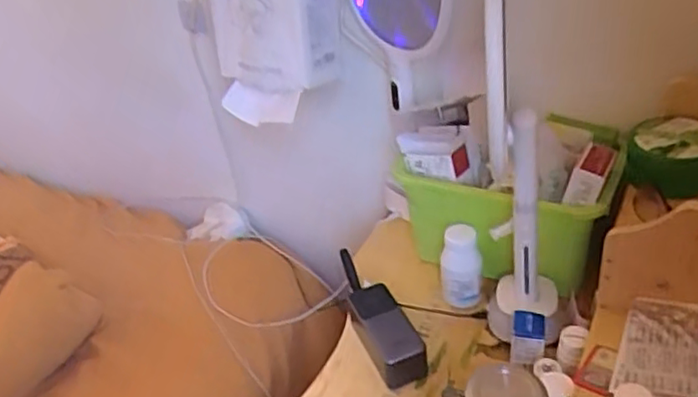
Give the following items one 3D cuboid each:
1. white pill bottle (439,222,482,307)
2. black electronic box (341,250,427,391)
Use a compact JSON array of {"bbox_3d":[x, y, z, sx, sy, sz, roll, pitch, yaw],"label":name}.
[{"bbox_3d":[0.146,0.095,0.850,0.053,0.118,0.044,-1,35,10],"label":"white pill bottle"},{"bbox_3d":[0.030,0.149,0.831,0.058,0.046,0.215,-19,36,-15],"label":"black electronic box"}]

